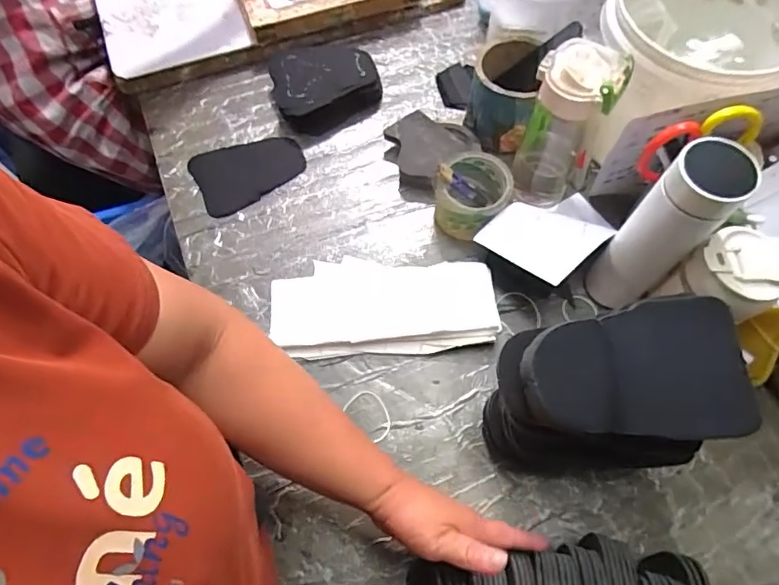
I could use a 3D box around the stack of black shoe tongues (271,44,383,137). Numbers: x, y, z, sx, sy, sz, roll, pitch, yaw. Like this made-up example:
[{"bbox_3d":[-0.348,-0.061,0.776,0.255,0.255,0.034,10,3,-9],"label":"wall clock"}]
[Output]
[{"bbox_3d":[-0.090,-0.295,0.734,0.149,0.061,0.120,-20,67,-8],"label":"stack of black shoe tongues"}]

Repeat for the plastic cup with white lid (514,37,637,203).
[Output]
[{"bbox_3d":[0.196,-0.181,0.587,0.084,0.220,0.063,21,67,10],"label":"plastic cup with white lid"}]

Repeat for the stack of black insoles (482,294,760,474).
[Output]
[{"bbox_3d":[0.162,0.100,0.458,0.152,0.212,0.114,-5,65,-1],"label":"stack of black insoles"}]

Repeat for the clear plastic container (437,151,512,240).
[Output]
[{"bbox_3d":[0.105,-0.122,0.639,0.087,0.073,0.087,0,65,1],"label":"clear plastic container"}]

